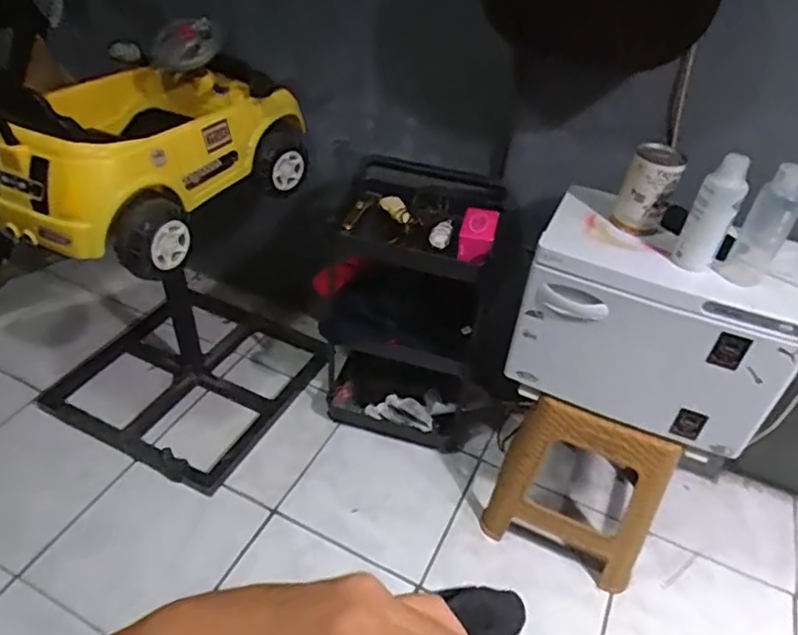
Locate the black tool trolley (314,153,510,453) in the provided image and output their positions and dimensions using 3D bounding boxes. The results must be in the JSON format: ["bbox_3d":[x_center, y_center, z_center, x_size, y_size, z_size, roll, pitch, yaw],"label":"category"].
[{"bbox_3d":[0.009,-0.006,1.530,0.435,0.658,0.348,7,41,3],"label":"black tool trolley"}]

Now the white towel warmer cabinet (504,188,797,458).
[{"bbox_3d":[0.484,-0.006,1.136,0.443,0.311,0.286,19,43,17],"label":"white towel warmer cabinet"}]

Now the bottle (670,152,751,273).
[{"bbox_3d":[0.507,-0.165,0.961,0.054,0.183,0.063,-29,51,-32],"label":"bottle"}]

